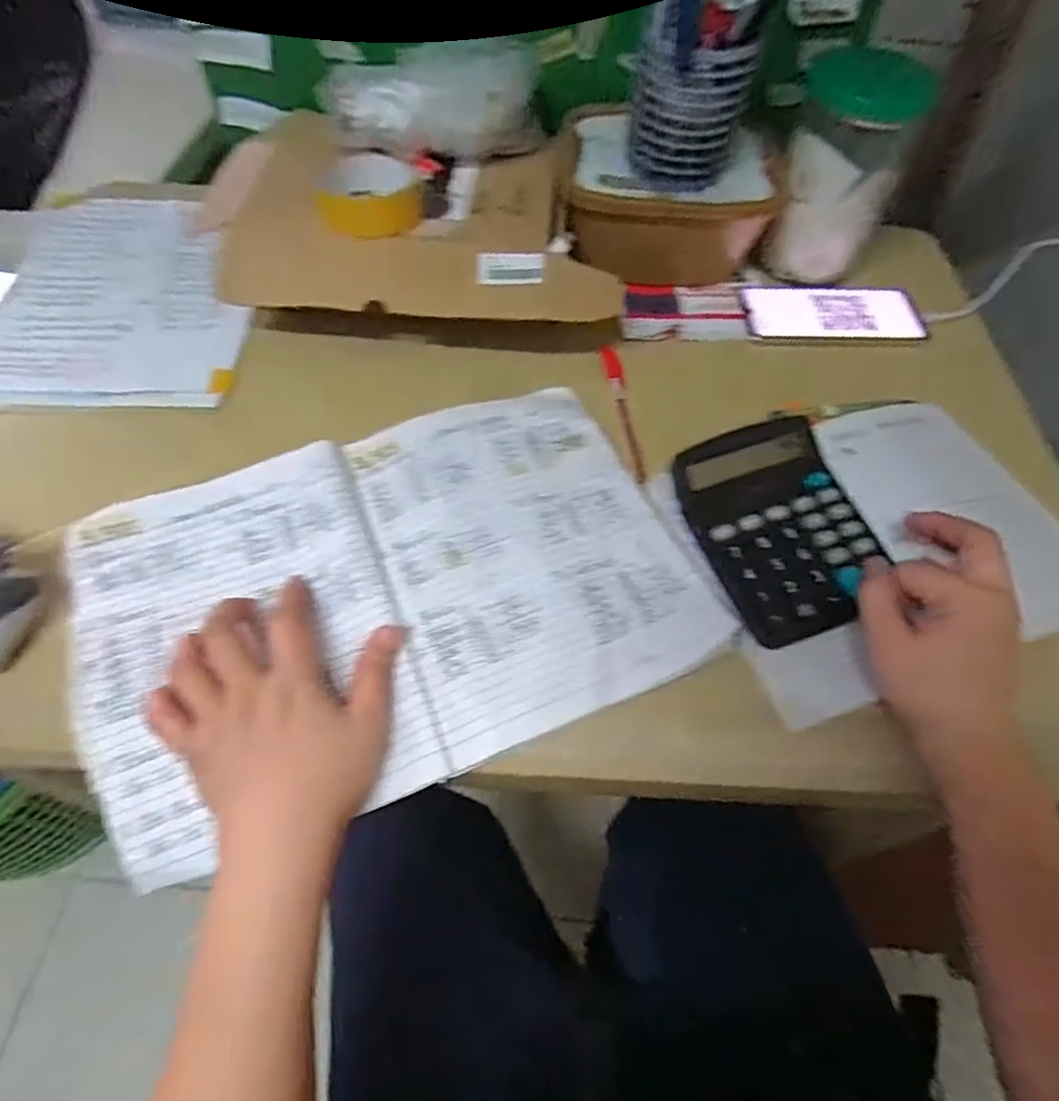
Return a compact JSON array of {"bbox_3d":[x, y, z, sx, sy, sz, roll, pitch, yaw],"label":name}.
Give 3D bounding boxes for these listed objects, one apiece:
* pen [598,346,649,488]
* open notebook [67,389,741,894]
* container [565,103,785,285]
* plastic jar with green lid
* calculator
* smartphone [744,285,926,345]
[{"bbox_3d":[0.076,-0.108,0.517,0.015,0.011,0.137,-6,58,-8],"label":"pen"},{"bbox_3d":[-0.089,0.025,0.424,0.367,0.019,0.245,-19,62,-11],"label":"open notebook"},{"bbox_3d":[0.115,-0.324,0.602,0.184,0.088,0.132,-5,57,-7],"label":"container"},{"bbox_3d":[0.266,-0.329,0.571,0.093,0.161,0.084,13,57,4],"label":"plastic jar with green lid"},{"bbox_3d":[0.172,-0.018,0.435,0.113,0.035,0.140,-16,59,-14],"label":"calculator"},{"bbox_3d":[0.270,-0.214,0.595,0.154,0.009,0.072,-2,61,-2],"label":"smartphone"}]

